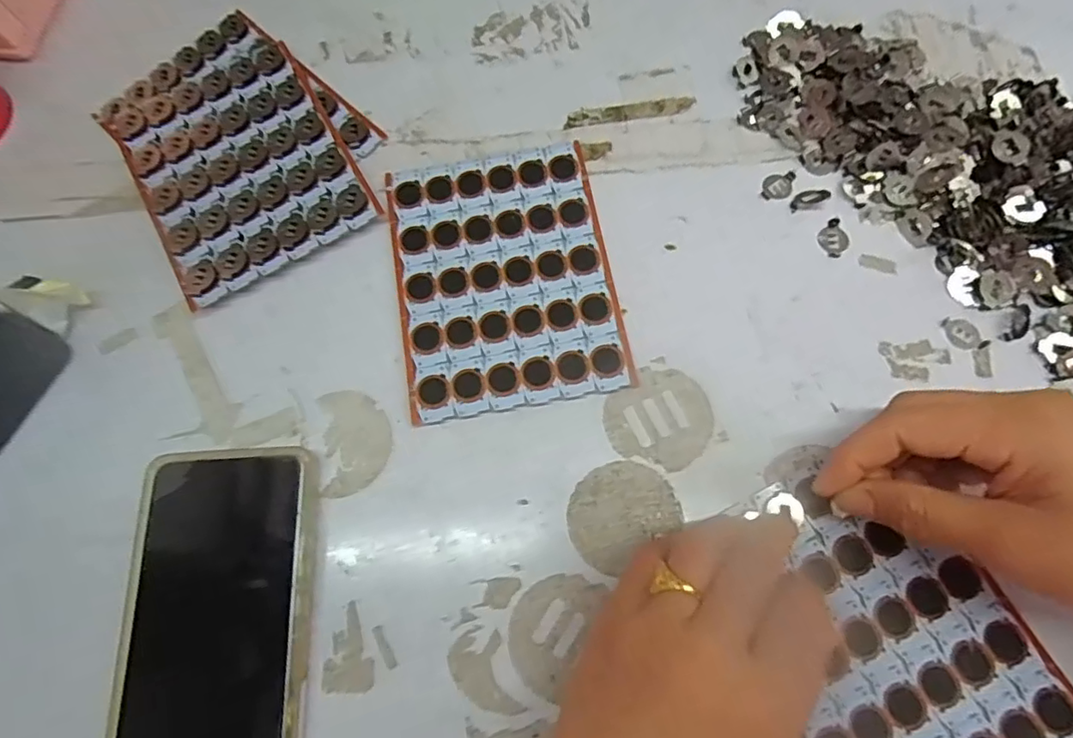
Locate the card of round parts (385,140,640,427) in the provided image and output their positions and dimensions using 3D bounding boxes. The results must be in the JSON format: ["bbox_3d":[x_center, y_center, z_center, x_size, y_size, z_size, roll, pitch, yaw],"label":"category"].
[{"bbox_3d":[-0.018,-0.052,0.321,0.115,0.007,0.152,-11,73,-1],"label":"card of round parts"}]

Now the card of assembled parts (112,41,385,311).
[{"bbox_3d":[-0.174,-0.121,0.344,0.115,0.011,0.149,-29,74,-7],"label":"card of assembled parts"}]

